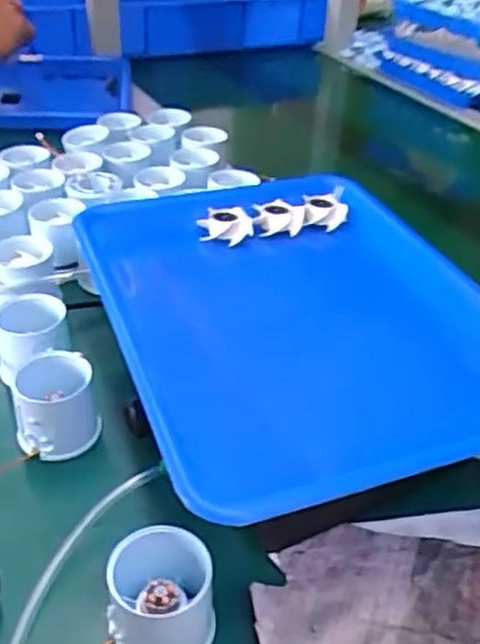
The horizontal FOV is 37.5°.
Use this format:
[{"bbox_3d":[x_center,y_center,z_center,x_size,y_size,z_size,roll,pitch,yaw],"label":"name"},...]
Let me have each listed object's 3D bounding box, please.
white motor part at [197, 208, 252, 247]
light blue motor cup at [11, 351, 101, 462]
[{"bbox_3d":[-0.012,-0.079,0.584,0.043,0.021,0.029,-3,36,-9],"label":"white motor part"},{"bbox_3d":[-0.123,0.056,0.474,0.053,0.052,0.052,2,36,-2],"label":"light blue motor cup"}]

